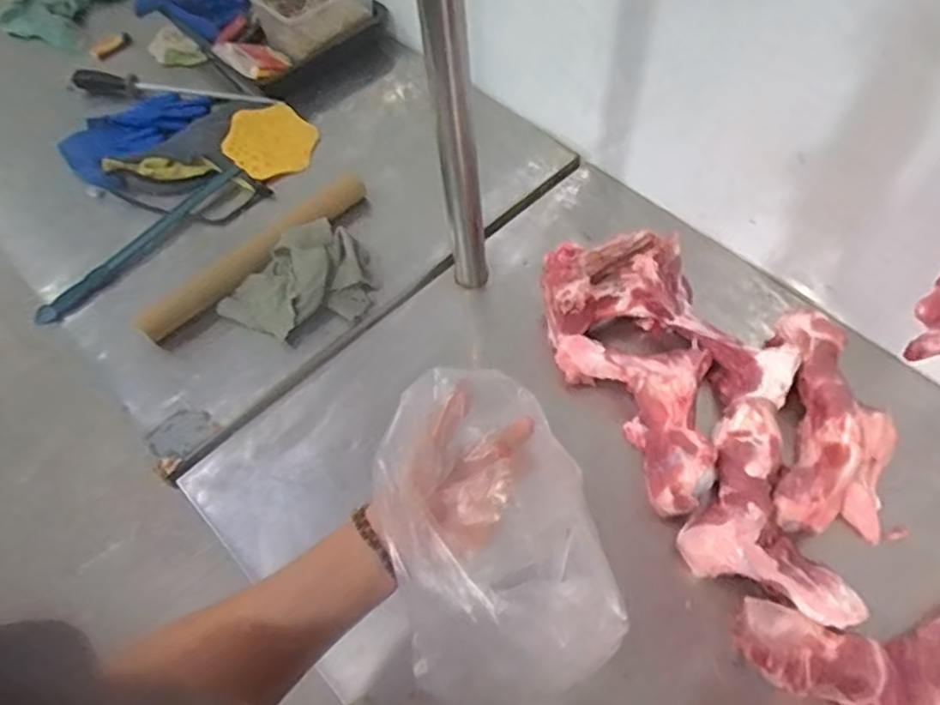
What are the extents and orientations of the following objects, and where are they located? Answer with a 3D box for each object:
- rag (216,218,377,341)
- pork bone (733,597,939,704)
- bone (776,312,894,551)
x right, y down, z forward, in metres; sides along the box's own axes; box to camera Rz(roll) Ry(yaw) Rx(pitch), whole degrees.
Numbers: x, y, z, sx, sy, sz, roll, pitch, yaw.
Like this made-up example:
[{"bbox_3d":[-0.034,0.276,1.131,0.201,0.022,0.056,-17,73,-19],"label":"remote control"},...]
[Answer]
[{"bbox_3d":[-0.263,-0.104,1.023,0.224,0.067,0.164,-15,59,-6],"label":"rag"},{"bbox_3d":[0.416,0.293,0.718,0.231,0.065,0.199,28,64,19],"label":"pork bone"},{"bbox_3d":[0.440,0.083,0.836,0.138,0.054,0.287,9,60,9],"label":"bone"}]

